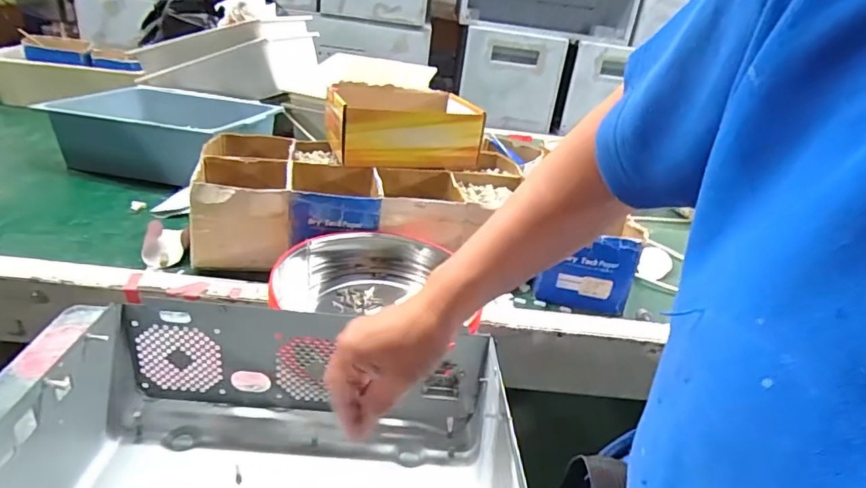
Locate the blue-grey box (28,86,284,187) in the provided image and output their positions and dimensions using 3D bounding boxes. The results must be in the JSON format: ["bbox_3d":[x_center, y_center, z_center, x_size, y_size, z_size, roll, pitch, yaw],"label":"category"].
[{"bbox_3d":[-0.516,-0.223,1.063,0.362,0.118,0.293,10,26,4],"label":"blue-grey box"}]

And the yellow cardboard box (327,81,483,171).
[{"bbox_3d":[-0.052,-0.195,0.879,0.242,0.095,0.184,-1,27,-17],"label":"yellow cardboard box"}]

